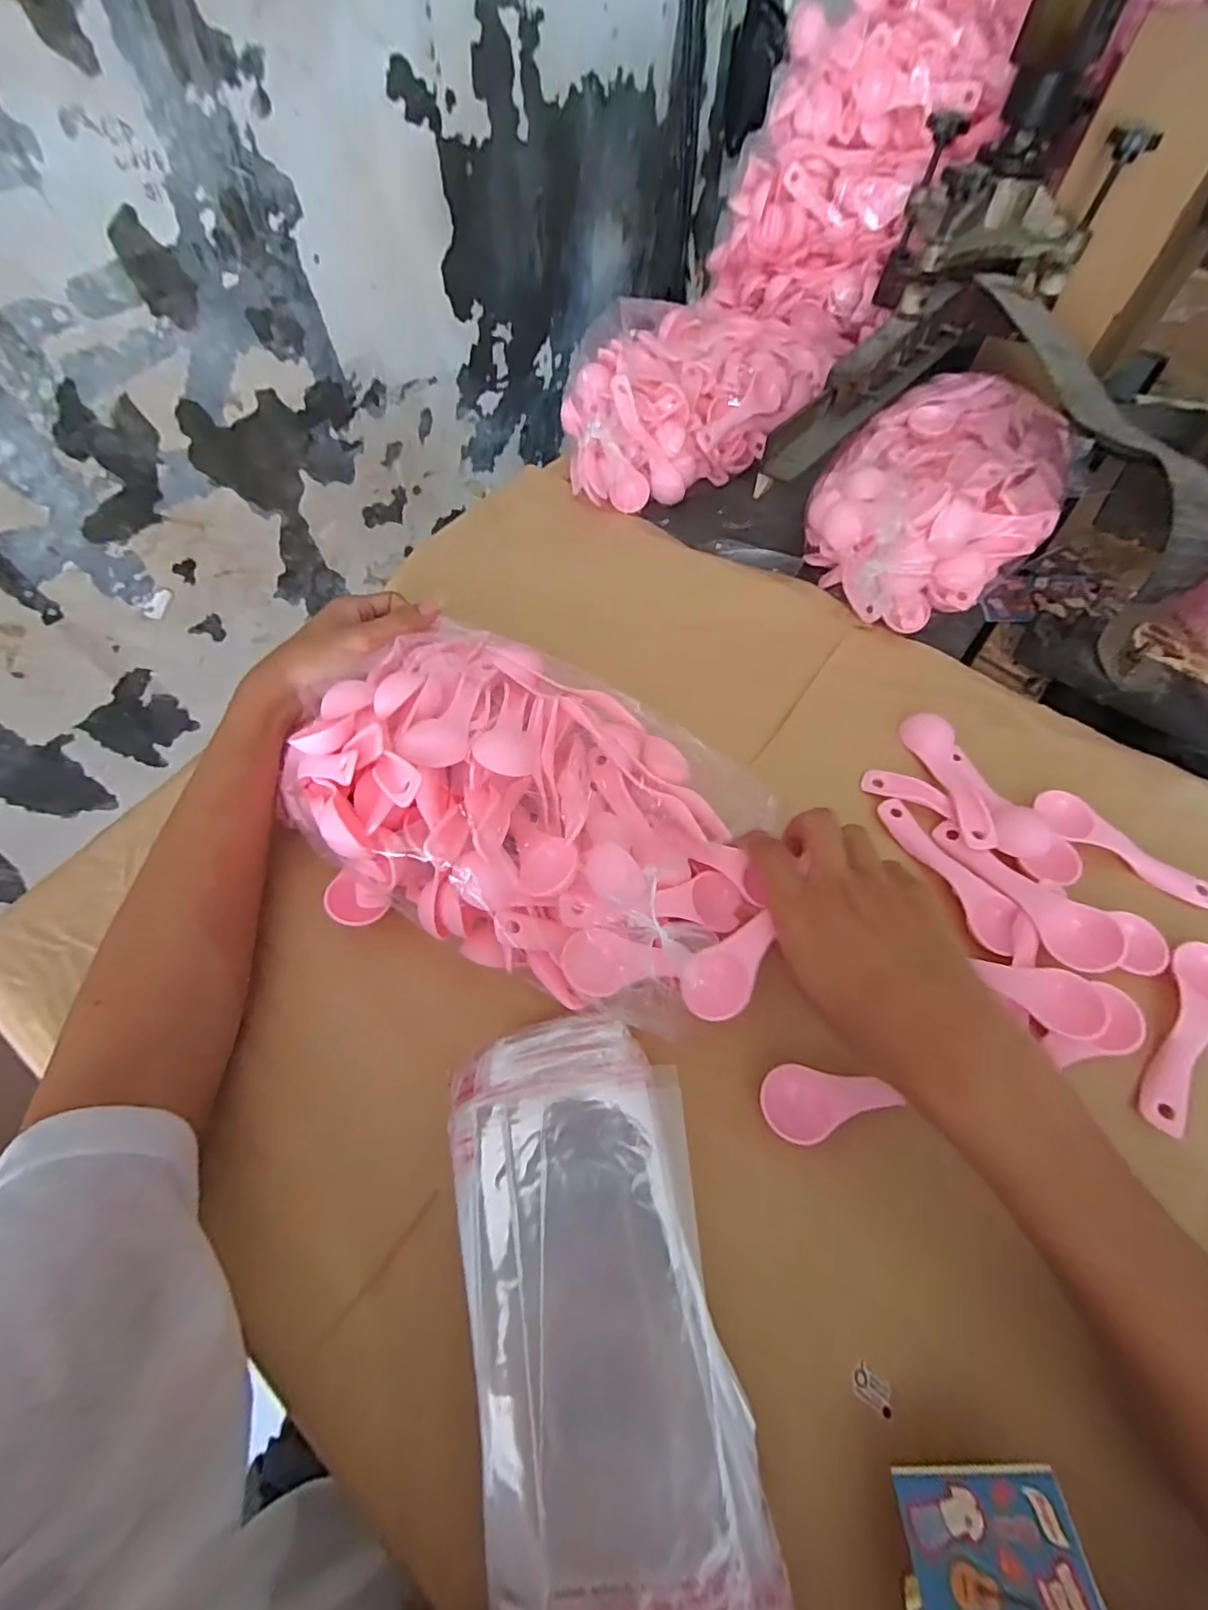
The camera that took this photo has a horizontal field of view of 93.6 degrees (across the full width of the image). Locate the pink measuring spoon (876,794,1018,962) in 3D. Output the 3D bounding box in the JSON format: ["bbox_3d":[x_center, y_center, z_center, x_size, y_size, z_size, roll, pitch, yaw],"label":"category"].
[{"bbox_3d":[0.215,0.039,0.353,0.029,0.010,0.110,-20,62,-11],"label":"pink measuring spoon"}]

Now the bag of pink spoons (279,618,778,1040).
[{"bbox_3d":[-0.035,-0.005,0.333,0.274,0.079,0.192,17,61,9],"label":"bag of pink spoons"}]

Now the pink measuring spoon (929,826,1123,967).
[{"bbox_3d":[0.247,0.050,0.339,0.033,0.011,0.110,-26,50,-15],"label":"pink measuring spoon"}]

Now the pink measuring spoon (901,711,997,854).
[{"bbox_3d":[0.239,-0.020,0.385,0.029,0.013,0.108,-7,60,-5],"label":"pink measuring spoon"}]

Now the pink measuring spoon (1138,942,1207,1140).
[{"bbox_3d":[0.314,0.122,0.305,0.031,0.016,0.110,37,66,19],"label":"pink measuring spoon"}]

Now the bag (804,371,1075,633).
[{"bbox_3d":[0.292,-0.269,0.493,0.163,0.090,0.267,33,65,17],"label":"bag"}]

